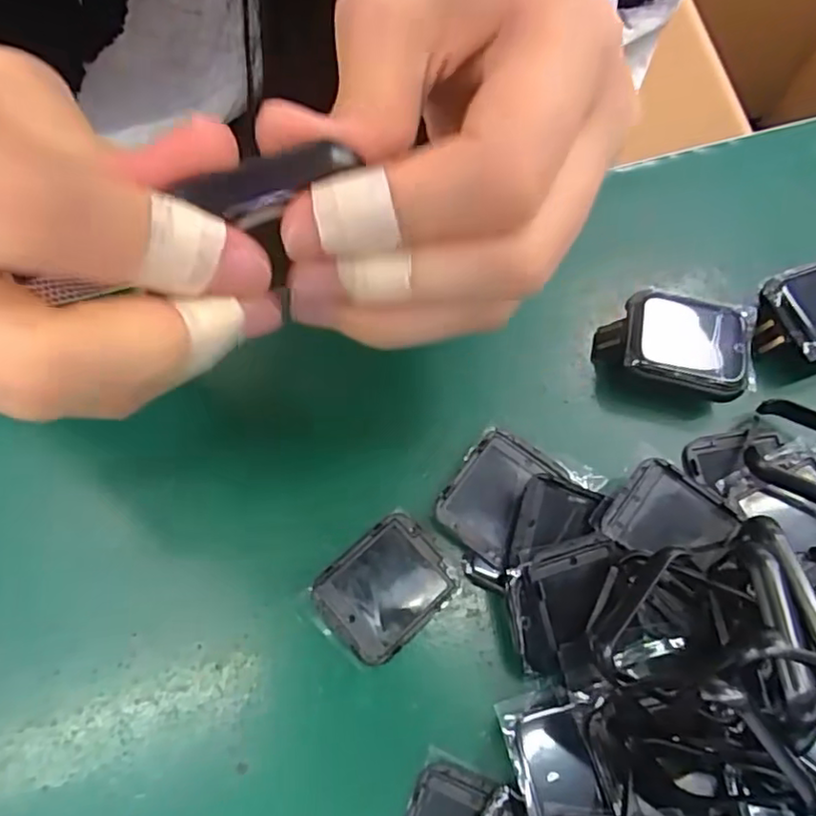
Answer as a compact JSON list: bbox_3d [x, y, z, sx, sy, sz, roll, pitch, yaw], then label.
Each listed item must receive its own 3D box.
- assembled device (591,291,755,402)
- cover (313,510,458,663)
[{"bbox_3d":[0.095,-0.022,0.220,0.050,0.016,0.035,9,68,2],"label":"assembled device"},{"bbox_3d":[-0.007,0.056,0.194,0.039,0.004,0.031,-41,75,-16],"label":"cover"}]

